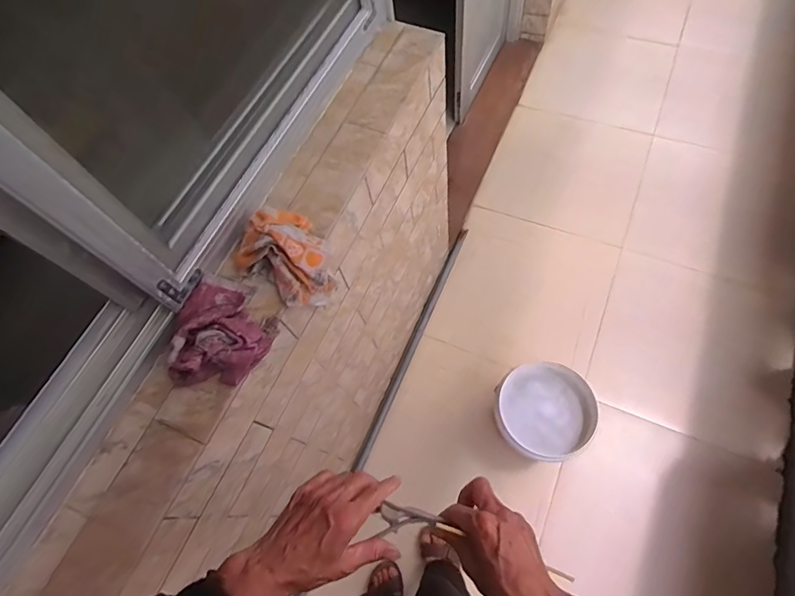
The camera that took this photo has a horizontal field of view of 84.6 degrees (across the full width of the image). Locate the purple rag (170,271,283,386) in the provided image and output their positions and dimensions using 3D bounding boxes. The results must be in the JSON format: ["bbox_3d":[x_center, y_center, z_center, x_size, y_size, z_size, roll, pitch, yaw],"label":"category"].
[{"bbox_3d":[-0.250,0.045,0.634,0.128,0.045,0.159,7,67,6],"label":"purple rag"}]

